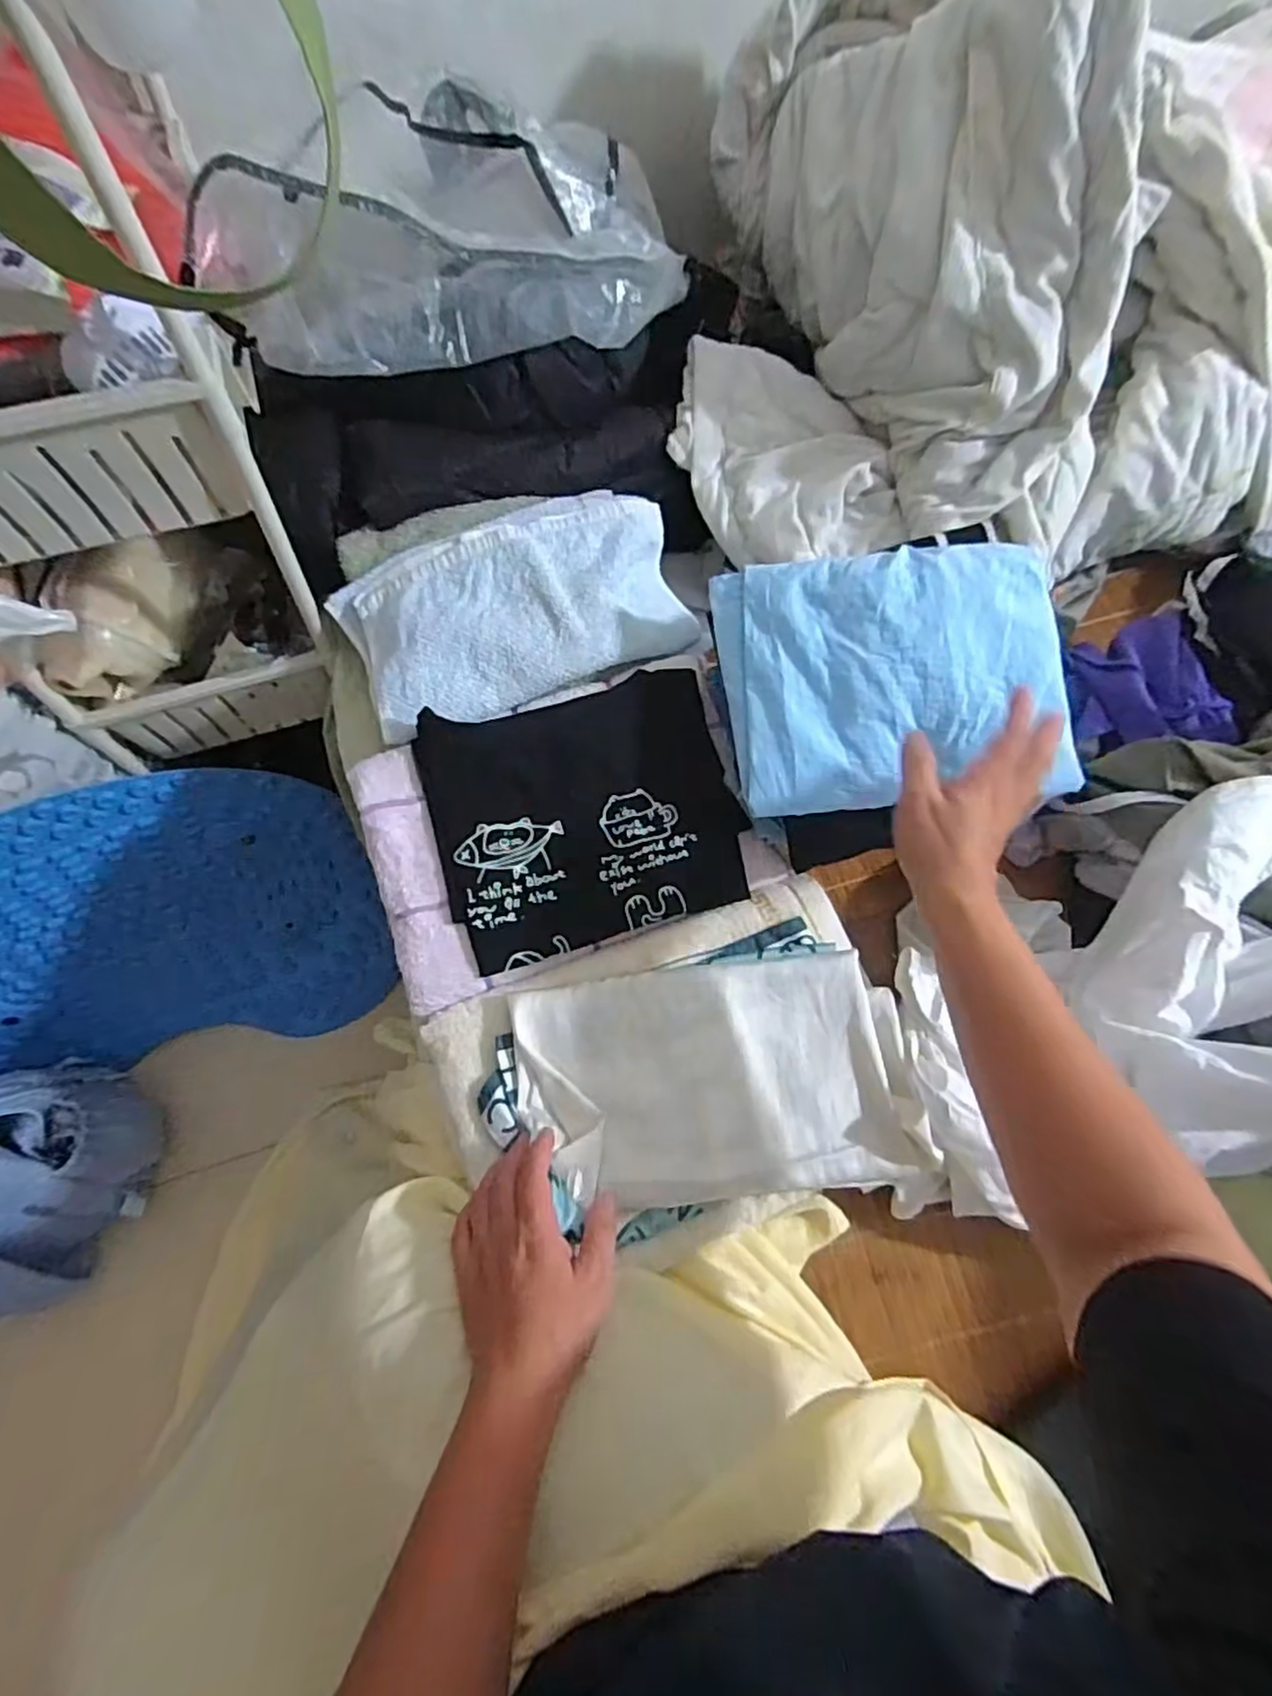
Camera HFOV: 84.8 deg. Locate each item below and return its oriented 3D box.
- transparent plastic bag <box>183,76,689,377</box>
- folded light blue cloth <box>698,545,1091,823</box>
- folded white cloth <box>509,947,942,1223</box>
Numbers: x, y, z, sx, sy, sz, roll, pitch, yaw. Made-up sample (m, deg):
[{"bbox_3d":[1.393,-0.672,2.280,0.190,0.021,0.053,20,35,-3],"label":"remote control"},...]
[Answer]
[{"bbox_3d":[-0.151,-0.514,0.572,0.382,0.120,0.195,-21,70,-8],"label":"transparent plastic bag"},{"bbox_3d":[0.202,-0.136,0.552,0.260,0.029,0.204,-5,84,8],"label":"folded light blue cloth"},{"bbox_3d":[0.061,0.175,0.521,0.289,0.031,0.174,-5,68,-2],"label":"folded white cloth"}]

